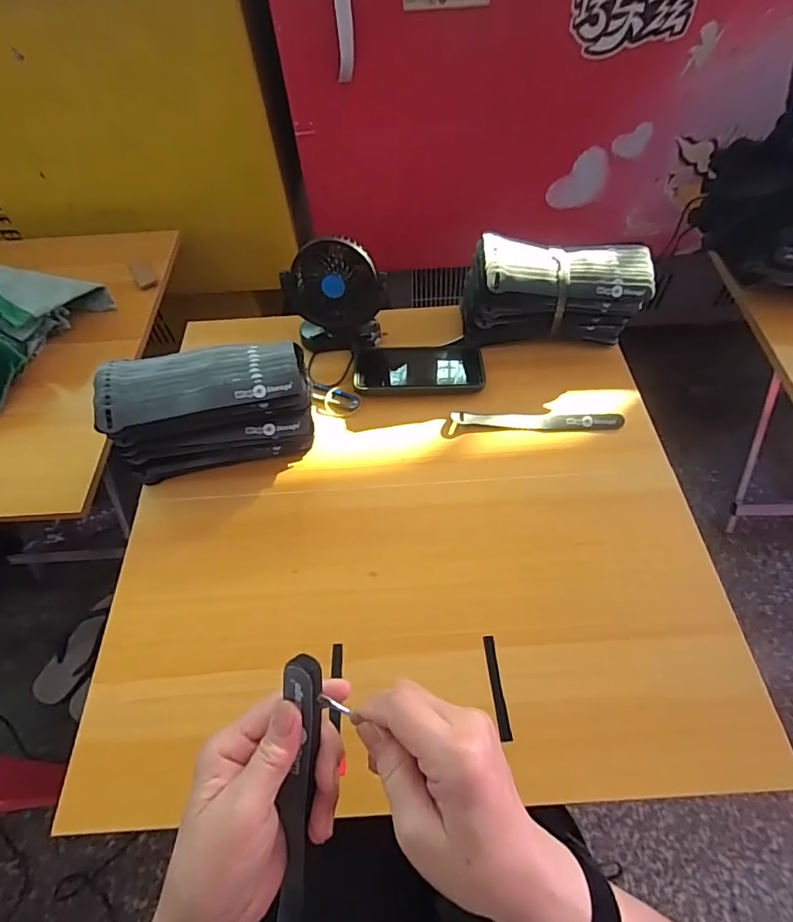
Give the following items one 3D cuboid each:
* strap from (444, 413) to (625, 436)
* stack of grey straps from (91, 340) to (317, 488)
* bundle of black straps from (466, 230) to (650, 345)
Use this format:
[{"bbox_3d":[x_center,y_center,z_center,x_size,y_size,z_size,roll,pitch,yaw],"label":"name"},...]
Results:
[{"bbox_3d":[0.164,-0.046,0.585,0.196,0.015,0.026,2,56,4],"label":"strap"},{"bbox_3d":[-0.196,-0.058,0.544,0.203,0.105,0.103,-9,56,-4],"label":"stack of grey straps"},{"bbox_3d":[0.199,-0.216,0.632,0.221,0.099,0.085,1,56,3],"label":"bundle of black straps"}]

